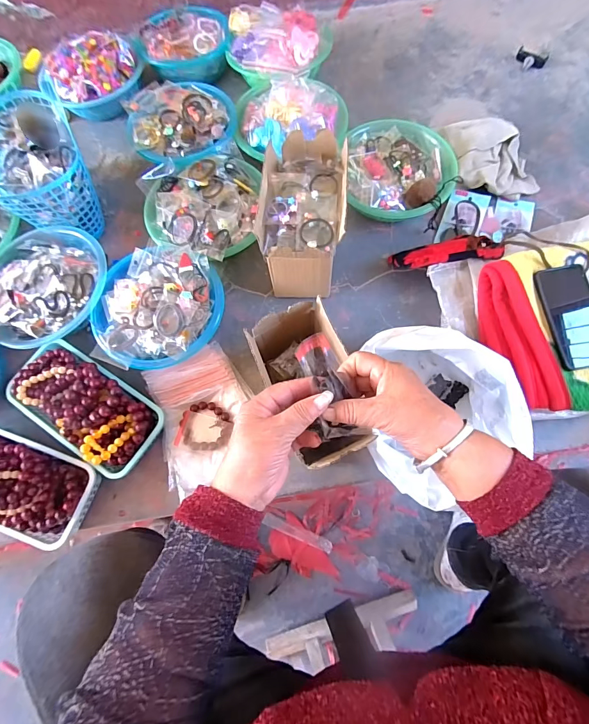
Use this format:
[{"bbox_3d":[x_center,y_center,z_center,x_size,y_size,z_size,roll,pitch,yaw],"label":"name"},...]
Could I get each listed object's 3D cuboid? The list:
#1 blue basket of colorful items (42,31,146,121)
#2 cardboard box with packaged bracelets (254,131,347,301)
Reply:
[{"bbox_3d":[-0.457,-0.644,0.818,0.212,0.087,0.176,-34,73,-9],"label":"blue basket of colorful items"},{"bbox_3d":[0.017,-0.242,0.632,0.127,0.176,0.221,3,71,4],"label":"cardboard box with packaged bracelets"}]

